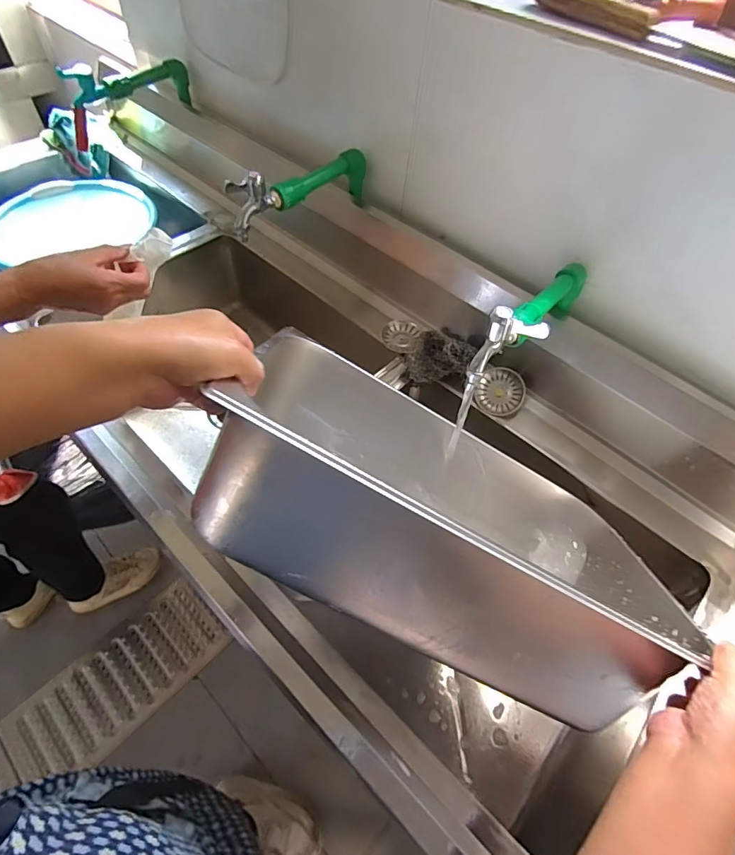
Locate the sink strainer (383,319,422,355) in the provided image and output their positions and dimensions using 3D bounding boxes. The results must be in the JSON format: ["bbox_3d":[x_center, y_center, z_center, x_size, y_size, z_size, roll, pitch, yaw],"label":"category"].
[{"bbox_3d":[0.060,-0.159,0.782,0.065,0.022,0.060,2,55,-3],"label":"sink strainer"}]

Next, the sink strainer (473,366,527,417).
[{"bbox_3d":[0.206,-0.054,0.706,0.072,0.016,0.073,-1,84,12],"label":"sink strainer"}]

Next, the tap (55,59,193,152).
[{"bbox_3d":[-0.475,-0.663,0.903,0.060,0.126,0.259,31,59,16],"label":"tap"}]

